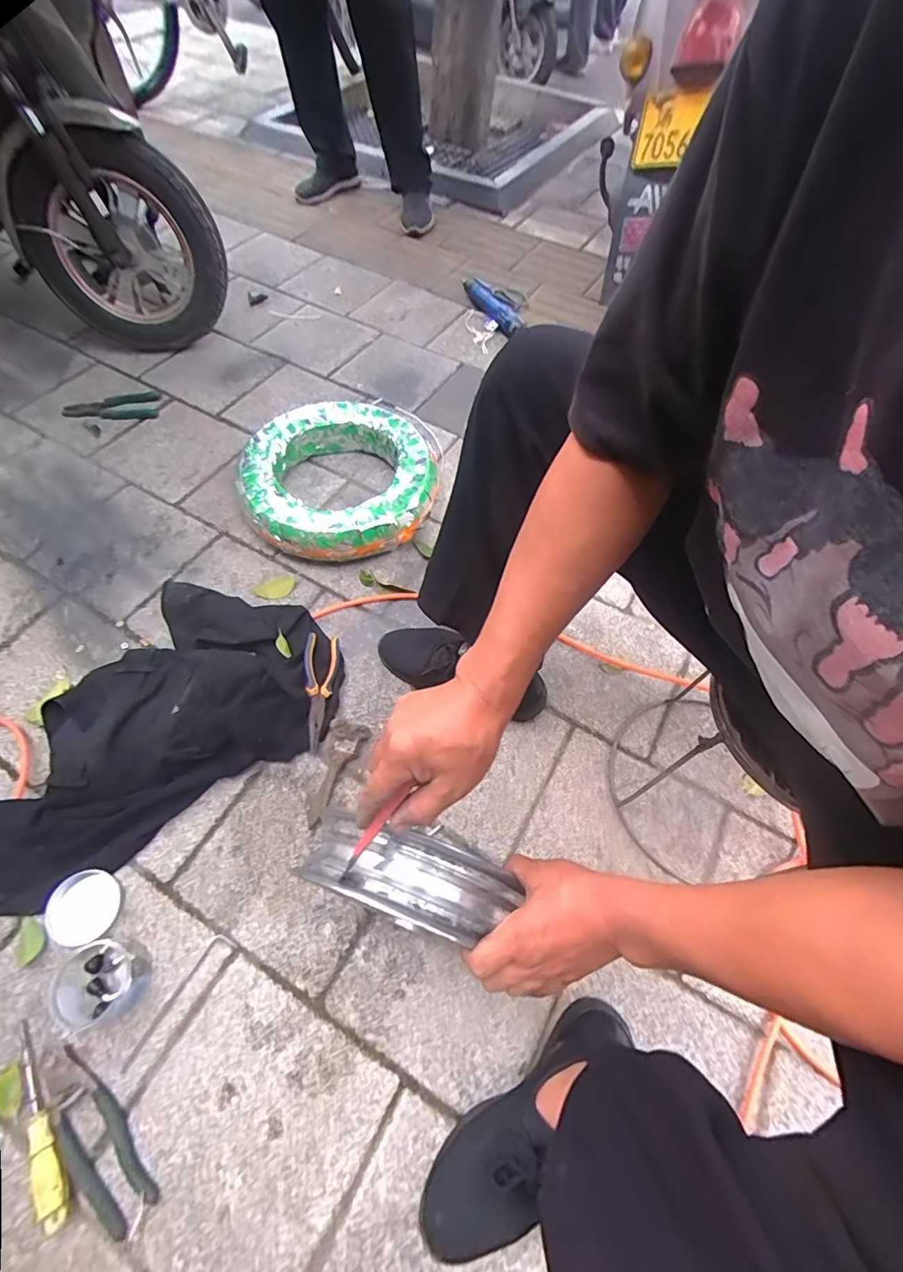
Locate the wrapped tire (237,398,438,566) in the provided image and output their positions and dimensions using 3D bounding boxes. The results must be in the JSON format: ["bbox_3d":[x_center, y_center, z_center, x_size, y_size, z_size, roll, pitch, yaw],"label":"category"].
[{"bbox_3d":[-0.222,-0.302,0.983,0.349,0.098,0.356,1,61,-3],"label":"wrapped tire"}]

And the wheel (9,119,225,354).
[{"bbox_3d":[-0.685,-0.804,1.034,0.363,0.363,0.148,-5,69,-12],"label":"wheel"}]

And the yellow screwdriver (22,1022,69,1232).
[{"bbox_3d":[-0.440,0.514,0.533,0.025,0.020,0.187,-28,66,-18],"label":"yellow screwdriver"}]

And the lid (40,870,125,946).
[{"bbox_3d":[-0.465,0.342,0.633,0.083,0.021,0.080,1,61,-3],"label":"lid"}]

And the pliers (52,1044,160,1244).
[{"bbox_3d":[-0.379,0.537,0.535,0.176,0.019,0.054,42,67,18],"label":"pliers"}]

